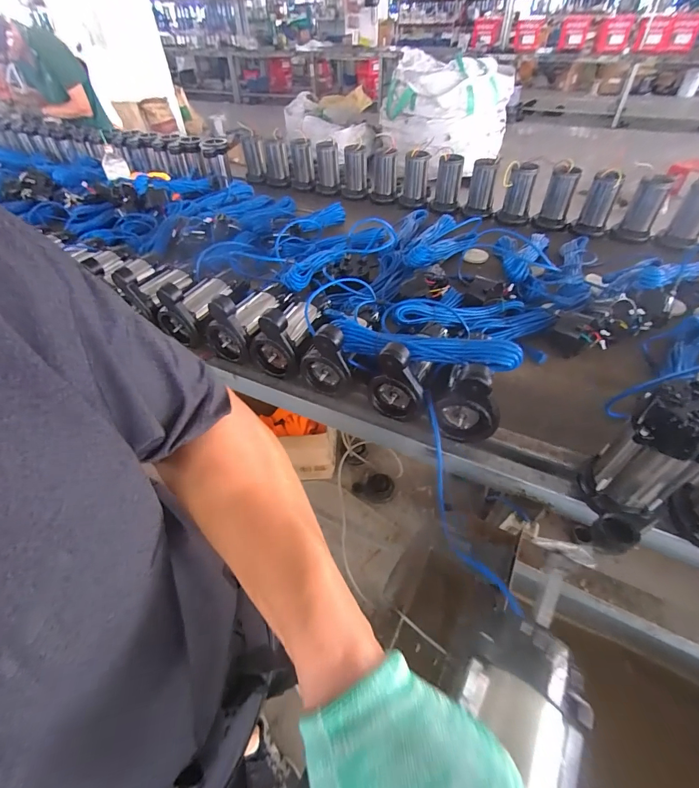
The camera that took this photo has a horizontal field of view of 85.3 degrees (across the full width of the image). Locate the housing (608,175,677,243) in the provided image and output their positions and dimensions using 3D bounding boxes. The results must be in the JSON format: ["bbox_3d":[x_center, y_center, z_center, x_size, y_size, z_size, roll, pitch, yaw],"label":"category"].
[{"bbox_3d":[0.940,-0.590,1.219,0.114,0.181,0.097,25,52,24],"label":"housing"}]

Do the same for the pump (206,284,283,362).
[{"bbox_3d":[-0.241,-0.209,0.922,0.095,0.131,0.219,12,48,14],"label":"pump"}]

